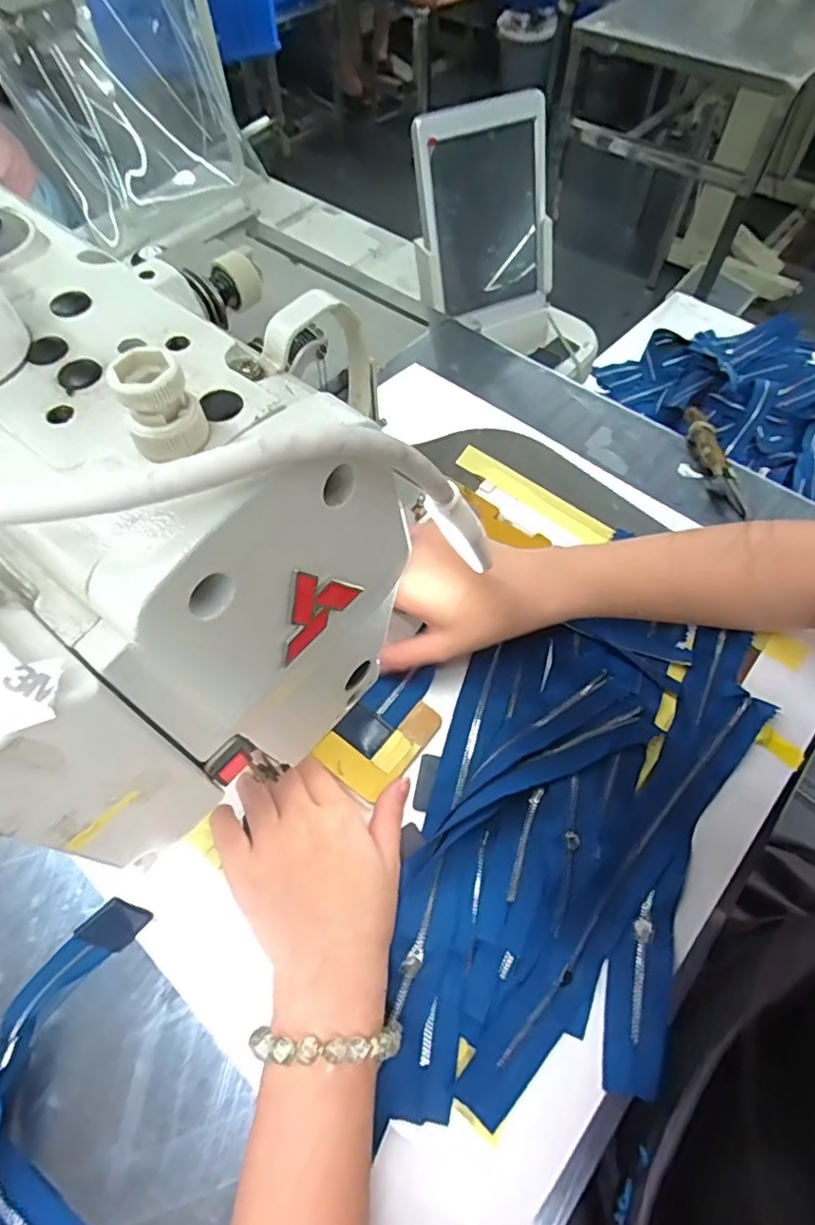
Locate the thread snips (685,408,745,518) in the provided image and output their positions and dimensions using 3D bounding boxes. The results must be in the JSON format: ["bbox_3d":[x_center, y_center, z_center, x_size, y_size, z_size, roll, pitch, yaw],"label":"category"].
[{"bbox_3d":[0.255,-0.131,0.504,0.018,0.023,0.112,-8,58,-3],"label":"thread snips"}]

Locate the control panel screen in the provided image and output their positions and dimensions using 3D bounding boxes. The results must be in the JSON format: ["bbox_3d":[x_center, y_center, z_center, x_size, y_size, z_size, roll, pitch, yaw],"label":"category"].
[{"bbox_3d":[0.089,-0.437,0.672,0.151,0.209,0.023,-24,43,-11],"label":"control panel screen"}]

